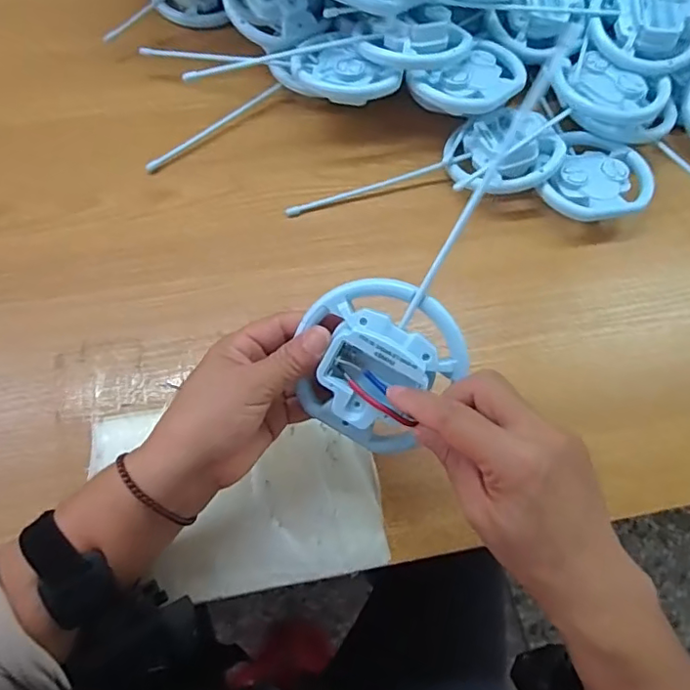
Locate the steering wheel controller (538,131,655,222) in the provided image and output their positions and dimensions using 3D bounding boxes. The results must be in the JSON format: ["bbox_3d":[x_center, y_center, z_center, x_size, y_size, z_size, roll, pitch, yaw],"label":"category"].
[{"bbox_3d":[0.232,-0.150,0.515,0.089,0.027,0.095,1,66,-2],"label":"steering wheel controller"}]

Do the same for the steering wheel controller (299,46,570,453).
[{"bbox_3d":[0.047,-0.047,0.315,0.089,0.029,0.232,31,102,12],"label":"steering wheel controller"}]

